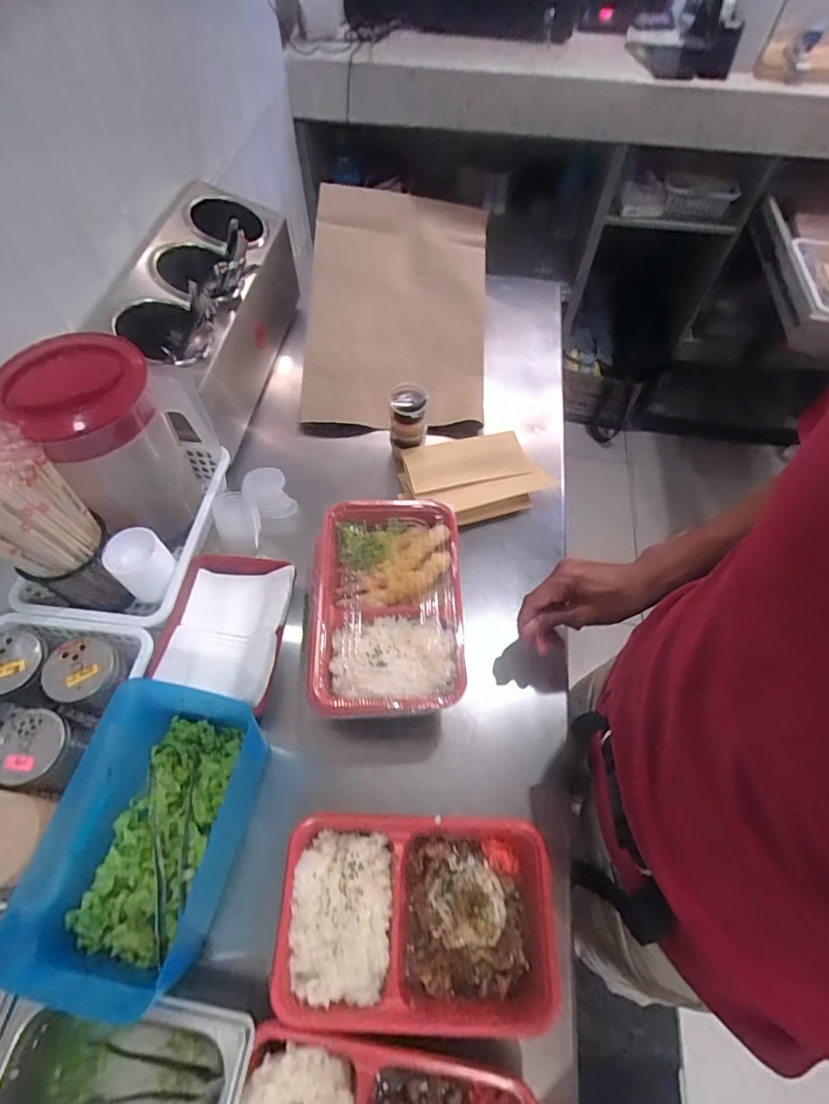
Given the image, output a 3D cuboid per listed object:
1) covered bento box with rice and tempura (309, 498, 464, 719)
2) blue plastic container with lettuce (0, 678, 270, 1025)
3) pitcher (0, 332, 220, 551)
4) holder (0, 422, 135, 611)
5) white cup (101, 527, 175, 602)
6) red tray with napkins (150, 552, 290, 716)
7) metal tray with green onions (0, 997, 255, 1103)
[{"bbox_3d":[-0.029,0.053,0.523,0.147,0.049,0.220,0,59,-1],"label":"covered bento box with rice and tempura"},{"bbox_3d":[-0.223,0.231,0.440,0.132,0.097,0.211,13,60,7],"label":"blue plastic container with lettuce"},{"bbox_3d":[-0.311,-0.112,0.565,0.121,0.209,0.144,25,62,14],"label":"pitcher"},{"bbox_3d":[-0.355,-0.020,0.498,0.079,0.205,0.080,-11,60,-7],"label":"holder"},{"bbox_3d":[-0.293,0.013,0.564,0.048,0.071,0.058,37,66,19],"label":"white cup"},{"bbox_3d":[-0.202,0.073,0.549,0.133,0.033,0.164,5,59,2],"label":"red tray with napkins"},{"bbox_3d":[-0.208,0.391,0.376,0.178,0.077,0.109,0,59,-1],"label":"metal tray with green onions"}]

